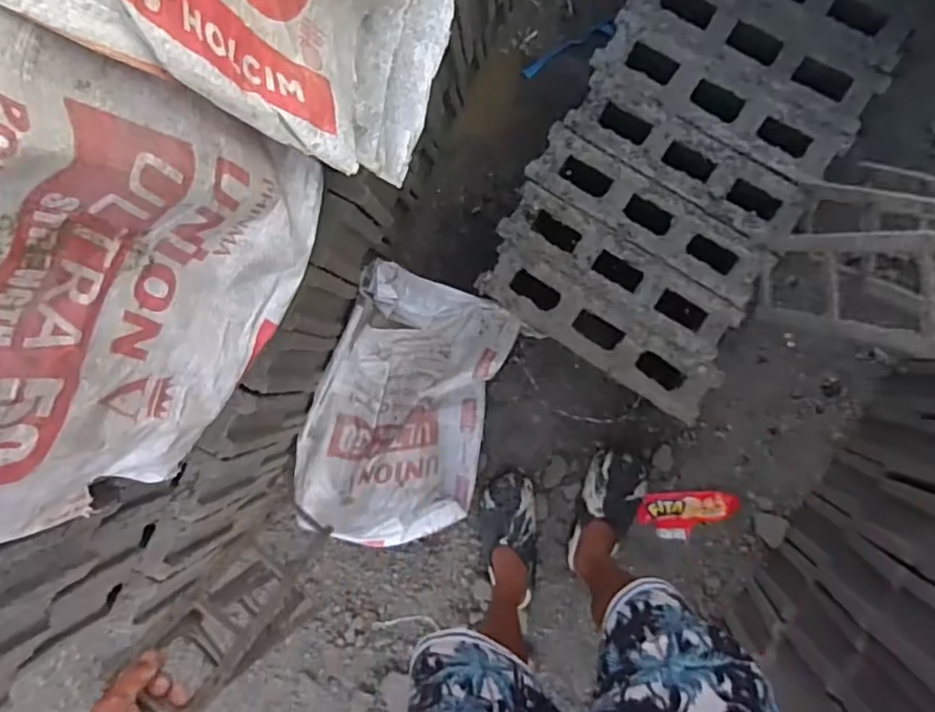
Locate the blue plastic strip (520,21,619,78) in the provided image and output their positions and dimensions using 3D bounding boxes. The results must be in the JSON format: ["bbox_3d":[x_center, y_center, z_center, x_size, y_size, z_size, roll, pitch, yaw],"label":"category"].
[{"bbox_3d":[0.198,-0.606,1.246,0.191,0.022,0.034,-21,90,8],"label":"blue plastic strip"}]

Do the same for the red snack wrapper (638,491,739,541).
[{"bbox_3d":[0.434,0.314,1.241,0.185,0.011,0.092,-1,92,8],"label":"red snack wrapper"}]

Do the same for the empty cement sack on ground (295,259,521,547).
[{"bbox_3d":[-0.136,0.104,1.218,0.345,0.194,0.500,16,95,7],"label":"empty cement sack on ground"}]

